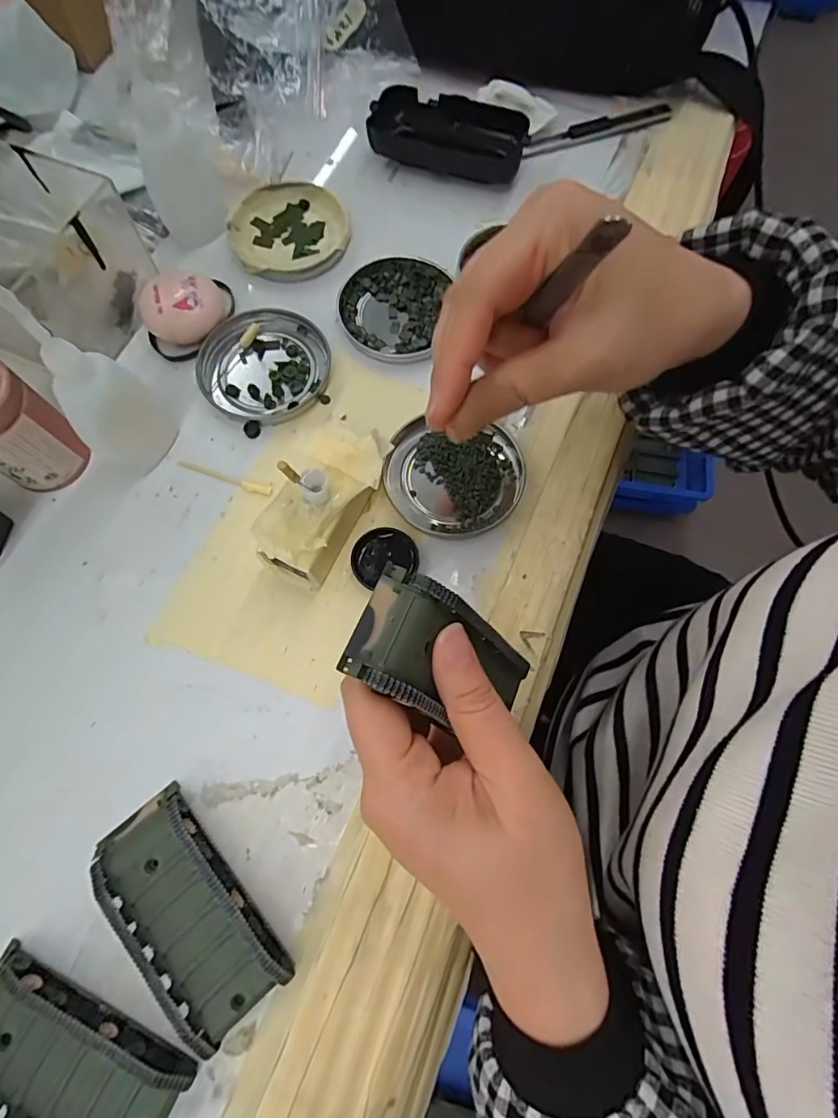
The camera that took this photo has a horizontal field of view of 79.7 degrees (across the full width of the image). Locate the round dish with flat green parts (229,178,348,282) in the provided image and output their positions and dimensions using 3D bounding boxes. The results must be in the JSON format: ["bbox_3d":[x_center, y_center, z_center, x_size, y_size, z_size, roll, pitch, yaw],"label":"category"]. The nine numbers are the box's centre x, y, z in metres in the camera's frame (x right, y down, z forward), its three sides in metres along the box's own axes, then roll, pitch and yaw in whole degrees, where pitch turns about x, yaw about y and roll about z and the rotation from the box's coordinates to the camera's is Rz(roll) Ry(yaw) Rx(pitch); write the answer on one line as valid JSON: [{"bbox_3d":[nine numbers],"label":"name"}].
[{"bbox_3d":[-0.088,-0.225,0.344,0.077,0.011,0.077,0,73,-1],"label":"round dish with flat green parts"}]

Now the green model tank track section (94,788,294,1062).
[{"bbox_3d":[-0.102,0.153,0.220,0.044,0.019,0.096,-40,78,-12],"label":"green model tank track section"}]

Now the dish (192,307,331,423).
[{"bbox_3d":[-0.097,-0.121,0.313,0.076,0.009,0.076,0,73,-1],"label":"dish"}]

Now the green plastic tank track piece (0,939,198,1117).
[{"bbox_3d":[-0.144,0.205,0.202,0.094,0.020,0.044,24,74,6],"label":"green plastic tank track piece"}]

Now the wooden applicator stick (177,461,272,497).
[{"bbox_3d":[-0.113,-0.047,0.291,0.060,0.004,0.006,19,73,4],"label":"wooden applicator stick"}]

